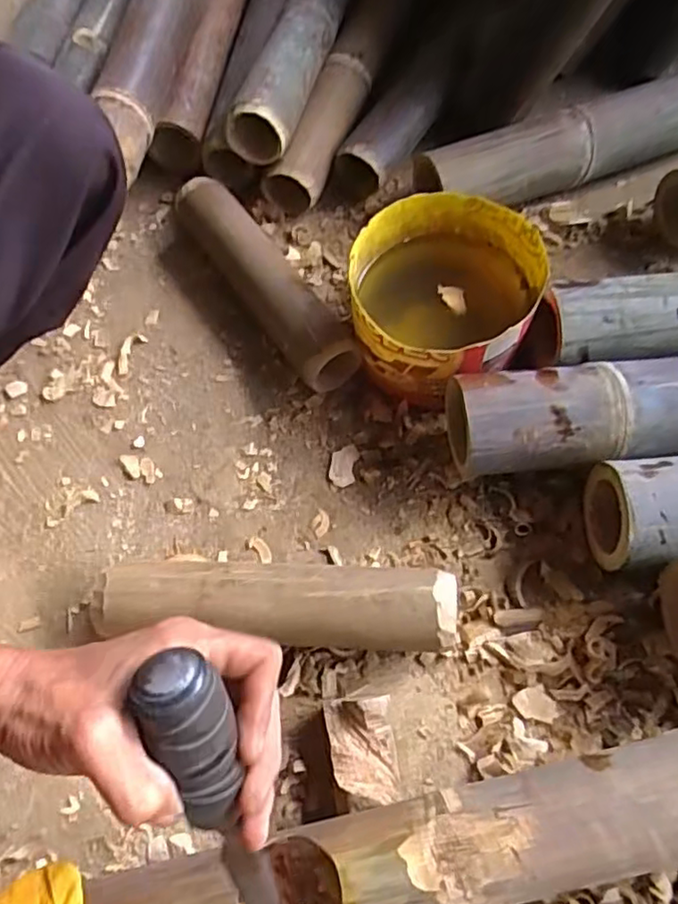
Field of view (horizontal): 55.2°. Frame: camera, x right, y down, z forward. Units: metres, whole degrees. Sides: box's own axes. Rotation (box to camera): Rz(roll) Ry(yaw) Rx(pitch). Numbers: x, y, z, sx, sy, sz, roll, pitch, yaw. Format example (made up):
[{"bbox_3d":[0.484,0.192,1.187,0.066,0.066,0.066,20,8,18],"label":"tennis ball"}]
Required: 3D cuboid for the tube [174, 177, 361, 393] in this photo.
[{"bbox_3d":[-0.067,-0.163,0.598,0.063,0.057,0.260,-32,68,-13],"label":"tube"}]

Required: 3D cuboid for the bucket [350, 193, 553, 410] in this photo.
[{"bbox_3d":[0.084,-0.122,0.543,0.142,0.110,0.148,-1,65,2],"label":"bucket"}]

